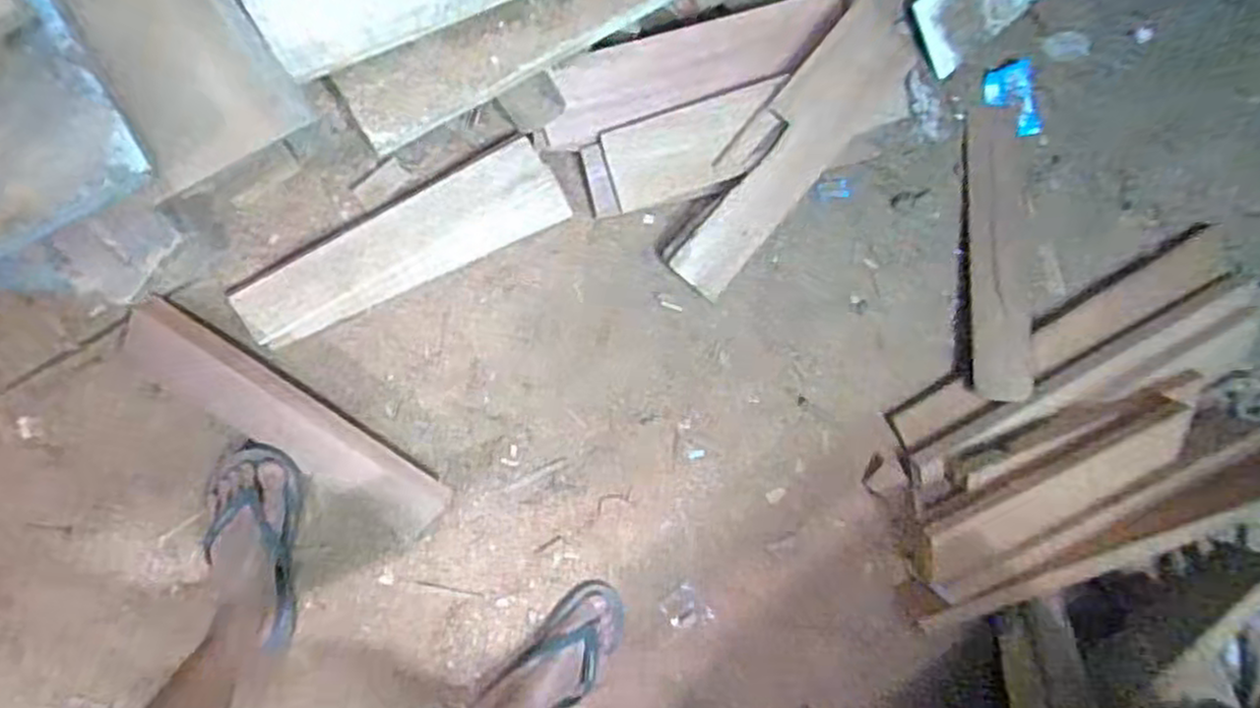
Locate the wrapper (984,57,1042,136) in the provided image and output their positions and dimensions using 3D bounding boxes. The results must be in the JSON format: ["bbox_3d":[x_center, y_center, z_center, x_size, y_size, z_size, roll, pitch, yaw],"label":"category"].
[{"bbox_3d":[0.610,-0.413,1.238,0.089,0.026,0.120,-5,94,-11],"label":"wrapper"}]

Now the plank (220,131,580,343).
[{"bbox_3d":[-0.306,-0.149,1.036,0.441,0.019,0.111,-27,98,-5],"label":"plank"}]

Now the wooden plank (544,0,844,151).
[{"bbox_3d":[0.094,-0.411,1.082,0.448,0.020,0.110,-21,97,-6],"label":"wooden plank"}]

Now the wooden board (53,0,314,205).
[{"bbox_3d":[-0.356,-0.275,0.560,0.120,0.019,0.300,-29,92,-28],"label":"wooden board"}]

